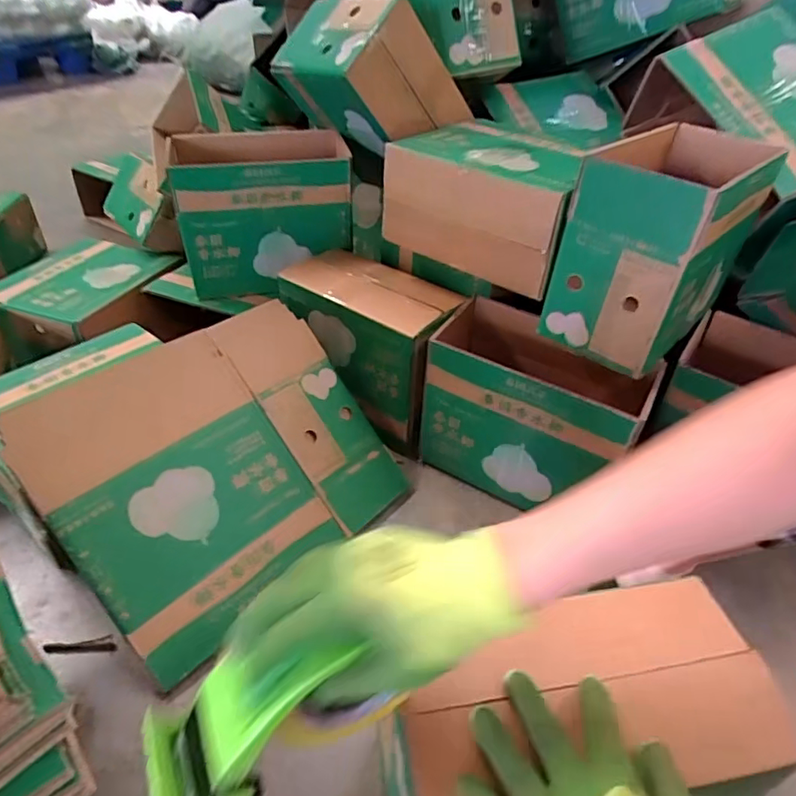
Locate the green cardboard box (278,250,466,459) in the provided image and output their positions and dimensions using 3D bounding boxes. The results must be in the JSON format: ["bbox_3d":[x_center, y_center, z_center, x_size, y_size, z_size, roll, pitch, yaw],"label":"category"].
[{"bbox_3d":[-0.045,-0.087,0.876,0.275,0.195,0.142,28,44,26],"label":"green cardboard box"}]

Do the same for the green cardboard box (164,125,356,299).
[{"bbox_3d":[-0.220,-0.296,0.920,0.265,0.209,0.130,-7,40,-13],"label":"green cardboard box"}]

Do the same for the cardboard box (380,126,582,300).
[{"bbox_3d":[0.138,-0.265,0.773,0.253,0.137,0.179,30,45,28],"label":"cardboard box"}]

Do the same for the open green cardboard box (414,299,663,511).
[{"bbox_3d":[0.176,0.015,0.772,0.272,0.202,0.149,24,43,23],"label":"open green cardboard box"}]

